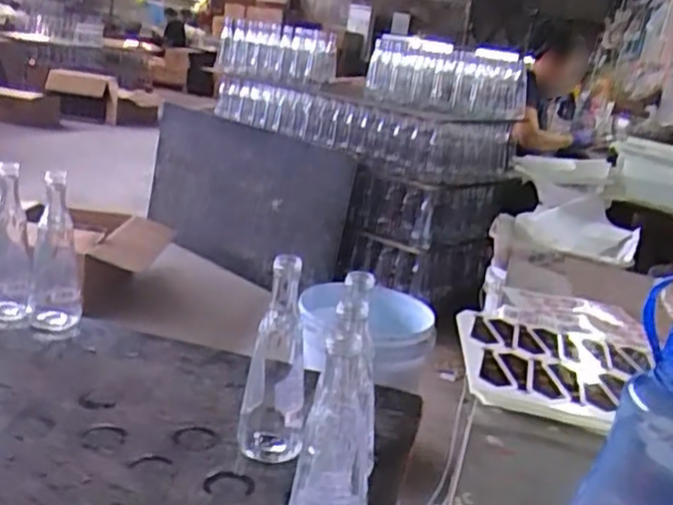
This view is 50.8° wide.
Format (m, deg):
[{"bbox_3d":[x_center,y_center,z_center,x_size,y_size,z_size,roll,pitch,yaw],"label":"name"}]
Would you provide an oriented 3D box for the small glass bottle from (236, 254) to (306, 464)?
[{"bbox_3d":[-0.060,0.111,0.715,0.066,0.211,0.055,5,17,-5],"label":"small glass bottle"}]

